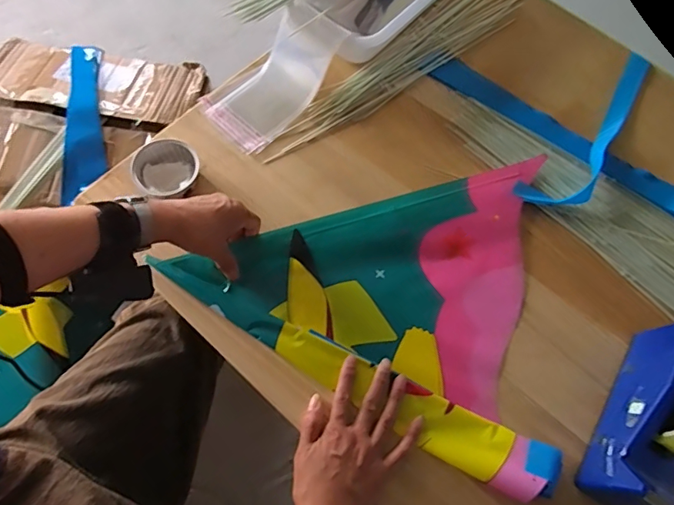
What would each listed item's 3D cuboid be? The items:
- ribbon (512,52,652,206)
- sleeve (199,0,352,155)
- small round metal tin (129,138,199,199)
[{"bbox_3d":[0.384,-0.176,0.702,0.079,0.025,0.345,41,71,14],"label":"ribbon"},{"bbox_3d":[-0.088,-0.248,0.694,0.116,0.048,0.210,42,95,14],"label":"sleeve"},{"bbox_3d":[-0.219,-0.105,0.630,0.081,0.031,0.073,-22,69,-11],"label":"small round metal tin"}]

